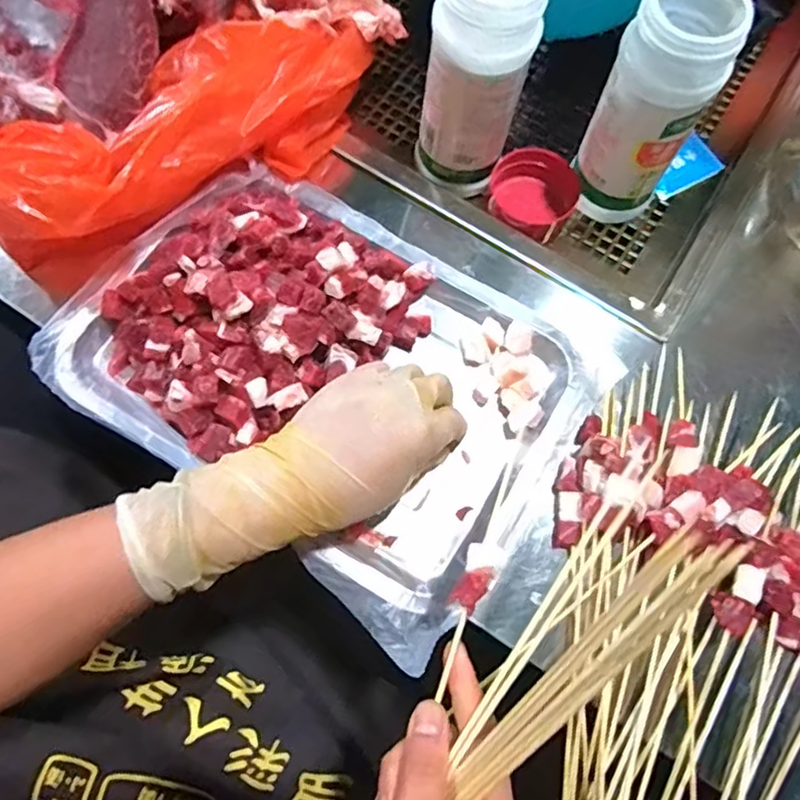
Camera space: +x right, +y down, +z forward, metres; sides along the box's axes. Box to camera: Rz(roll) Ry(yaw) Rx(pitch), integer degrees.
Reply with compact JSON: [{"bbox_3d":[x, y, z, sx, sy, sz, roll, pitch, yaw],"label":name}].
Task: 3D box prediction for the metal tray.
[{"bbox_3d":[-0.046,-0.022,0.387,0.305,0.046,0.215,37,75,3],"label":"metal tray"}]

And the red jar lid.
[{"bbox_3d":[0.097,-0.152,0.461,0.065,0.035,0.057,31,75,8],"label":"red jar lid"}]

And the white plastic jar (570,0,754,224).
[{"bbox_3d":[0.159,-0.184,0.401,0.062,0.155,0.059,0,73,-1],"label":"white plastic jar"}]

